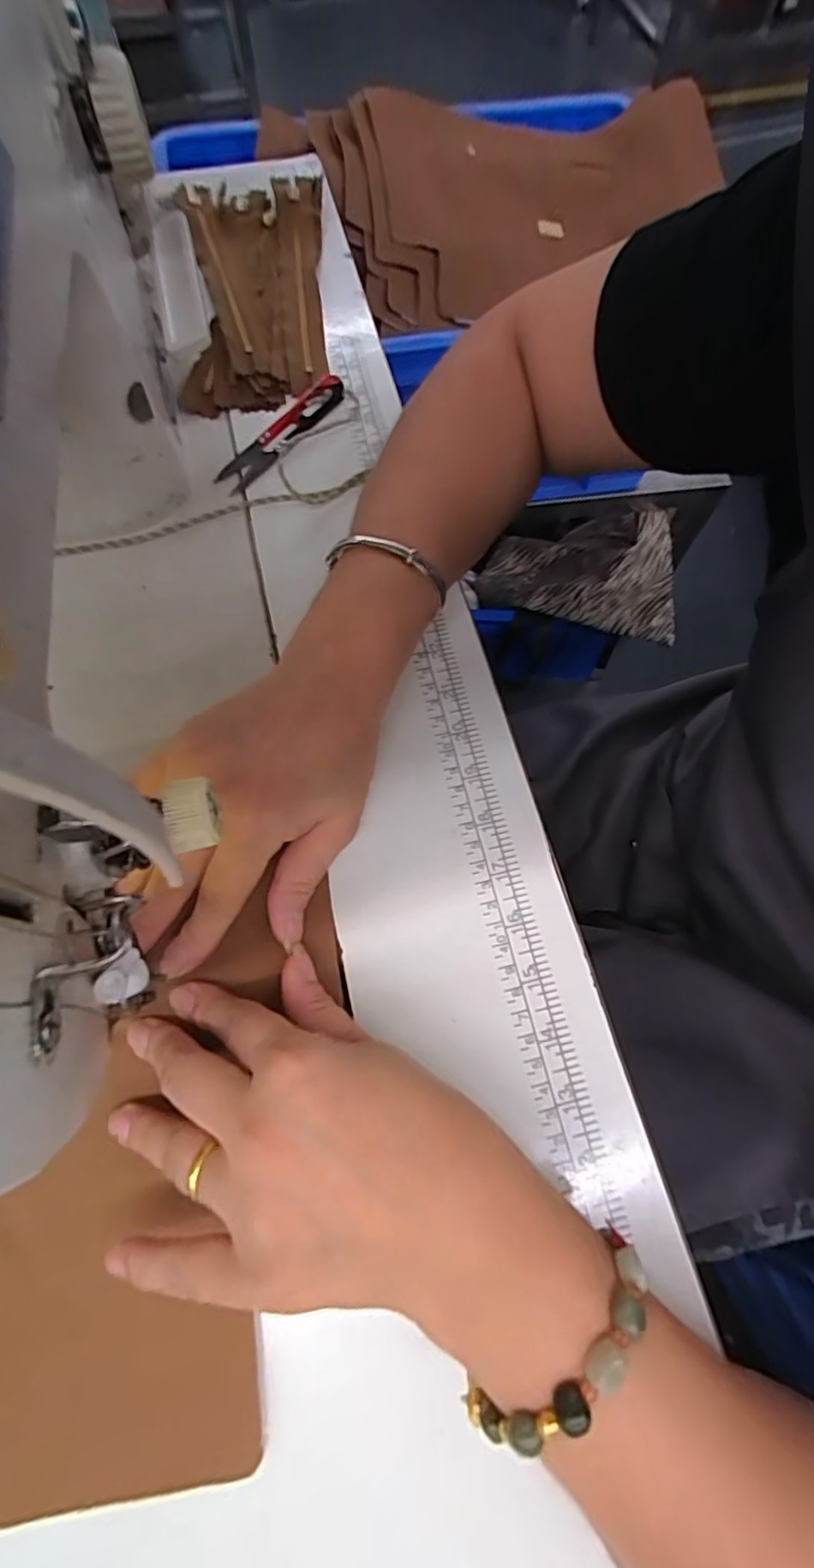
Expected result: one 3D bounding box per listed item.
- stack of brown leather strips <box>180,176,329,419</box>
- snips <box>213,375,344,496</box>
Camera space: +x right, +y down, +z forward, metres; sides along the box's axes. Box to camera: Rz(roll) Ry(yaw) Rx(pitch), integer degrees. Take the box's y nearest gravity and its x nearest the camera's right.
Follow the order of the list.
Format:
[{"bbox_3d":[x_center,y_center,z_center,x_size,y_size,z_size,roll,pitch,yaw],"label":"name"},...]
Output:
[{"bbox_3d":[-0.106,-0.348,0.414,0.095,0.023,0.217,-5,70,-4],"label":"stack of brown leather strips"},{"bbox_3d":[-0.078,-0.223,0.374,0.026,0.011,0.105,37,73,11],"label":"snips"}]

